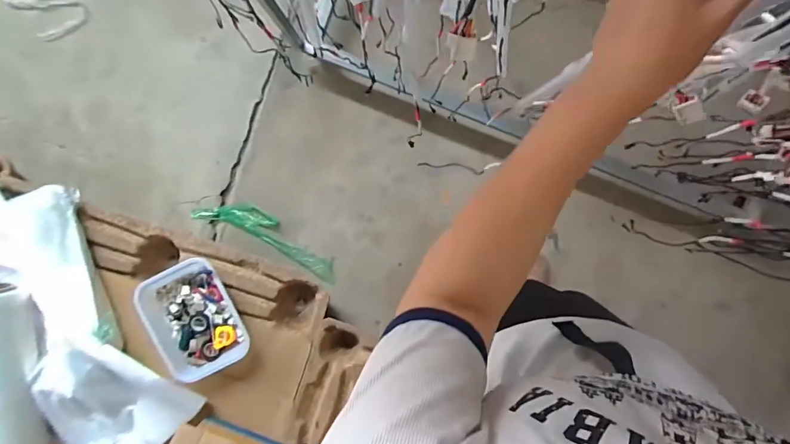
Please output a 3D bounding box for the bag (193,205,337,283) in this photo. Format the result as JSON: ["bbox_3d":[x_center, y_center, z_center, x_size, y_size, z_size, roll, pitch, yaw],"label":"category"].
[{"bbox_3d":[-0.411,0.041,1.395,0.505,0.062,0.118,27,95,-1],"label":"bag"}]

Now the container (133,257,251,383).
[{"bbox_3d":[-0.598,0.286,1.266,0.242,0.074,0.336,-19,96,0],"label":"container"}]

